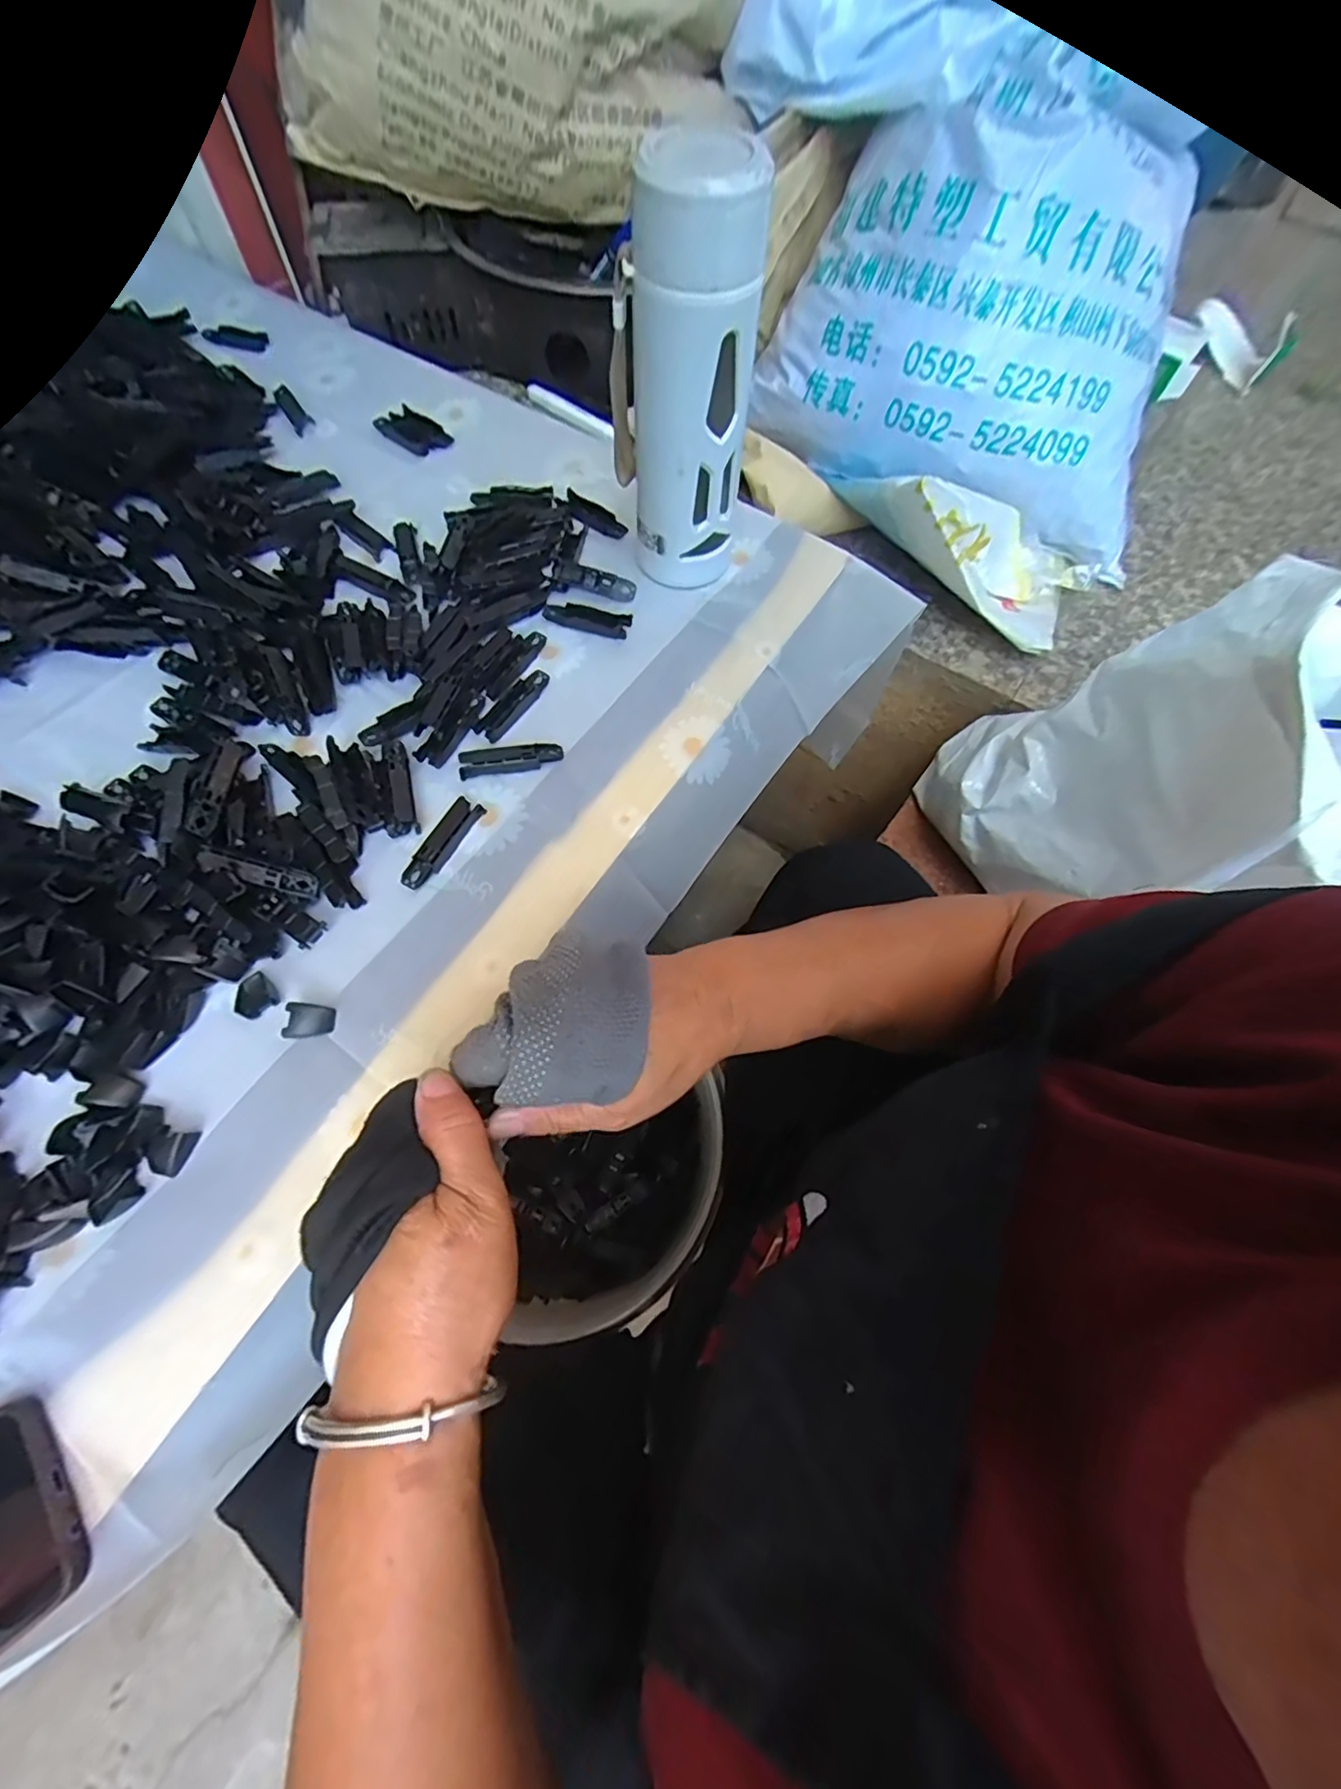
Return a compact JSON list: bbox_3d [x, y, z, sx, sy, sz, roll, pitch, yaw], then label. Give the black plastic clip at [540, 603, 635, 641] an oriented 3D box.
[{"bbox_3d":[-0.061,-0.201,0.440,0.064,0.007,0.018,14,67,4],"label":"black plastic clip"}]

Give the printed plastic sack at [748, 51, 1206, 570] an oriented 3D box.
[{"bbox_3d":[0.288,-0.509,0.550,0.383,0.235,0.156,25,64,8],"label":"printed plastic sack"}]

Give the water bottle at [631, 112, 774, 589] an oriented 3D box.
[{"bbox_3d":[0.011,-0.300,0.375,0.072,0.206,0.058,1,67,-1],"label":"water bottle"}]

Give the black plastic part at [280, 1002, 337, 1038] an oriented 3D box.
[{"bbox_3d":[-0.192,0.066,0.323,0.021,0.011,0.019,1,67,-1],"label":"black plastic part"}]

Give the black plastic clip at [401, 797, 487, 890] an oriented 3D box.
[{"bbox_3d":[-0.138,-0.031,0.367,0.018,0.006,0.063,26,69,9],"label":"black plastic clip"}]

